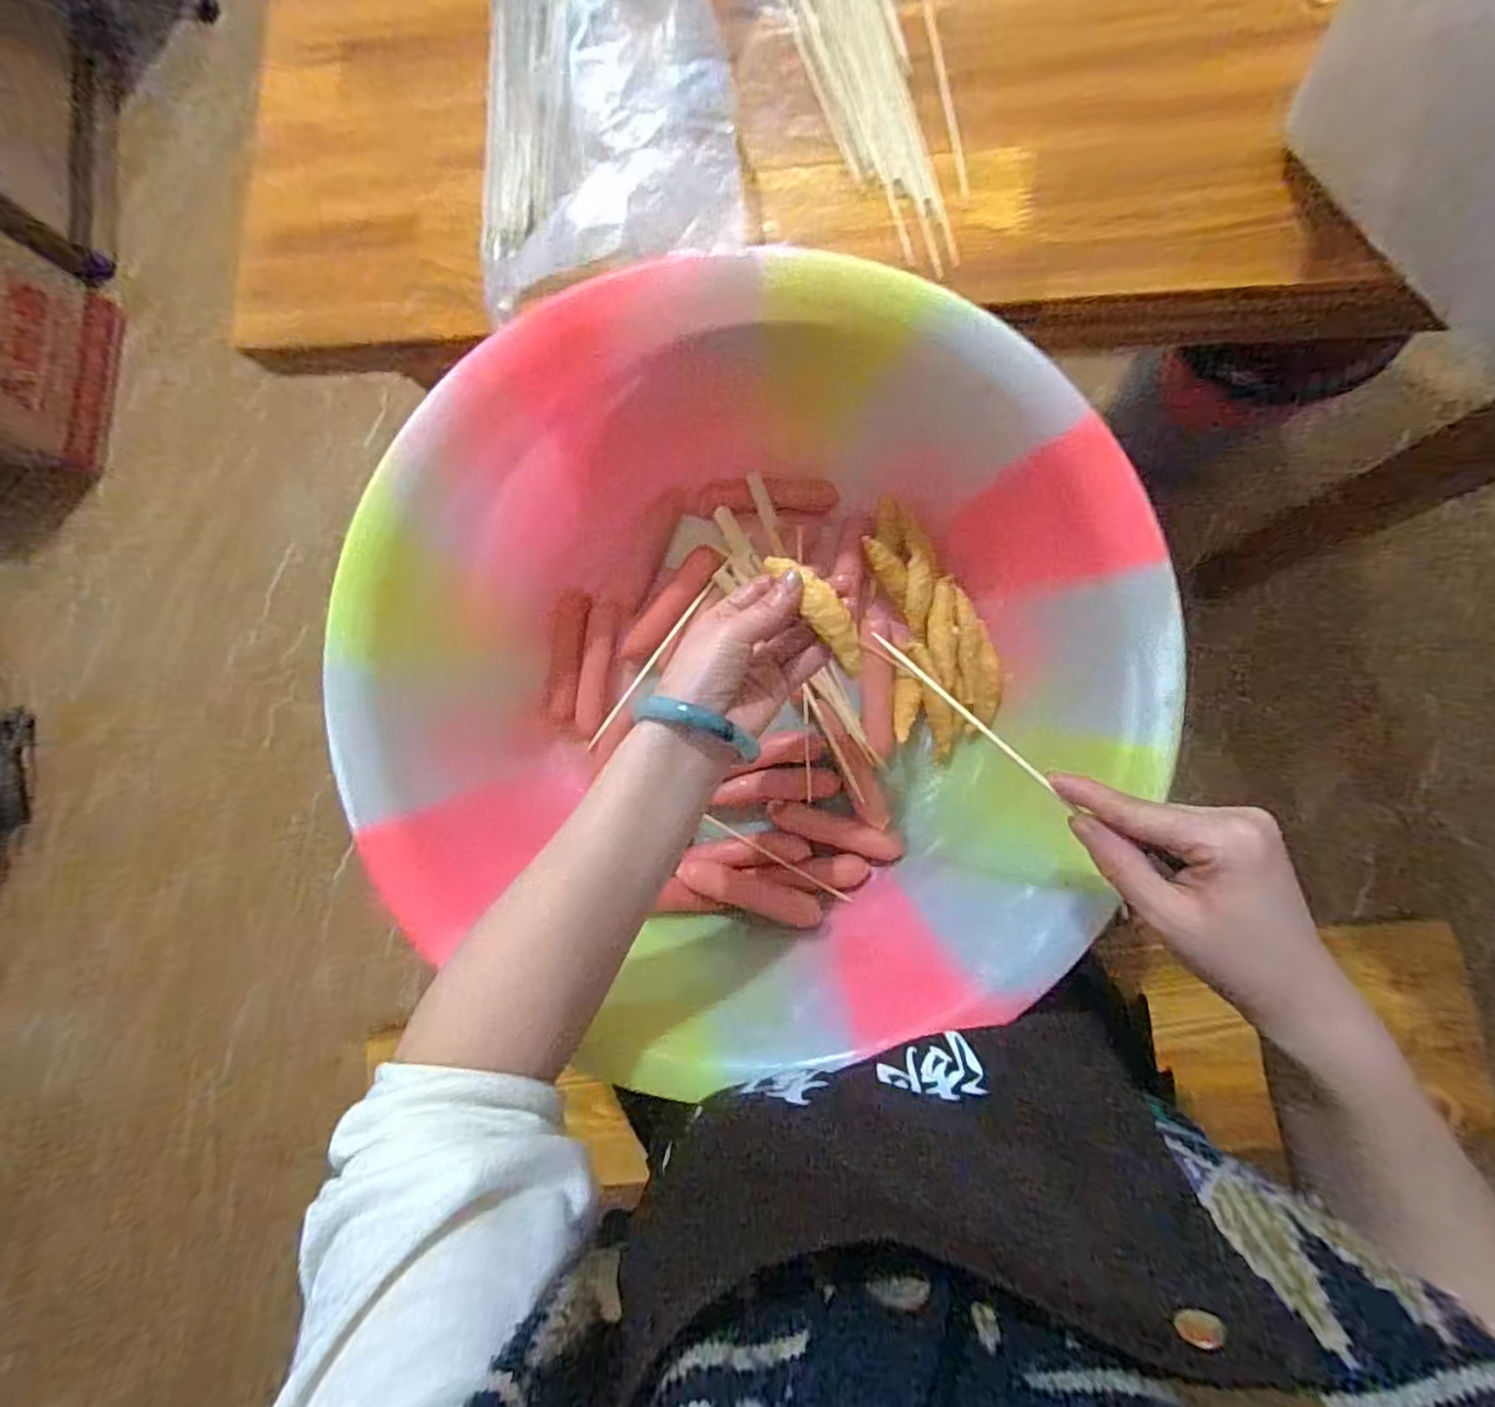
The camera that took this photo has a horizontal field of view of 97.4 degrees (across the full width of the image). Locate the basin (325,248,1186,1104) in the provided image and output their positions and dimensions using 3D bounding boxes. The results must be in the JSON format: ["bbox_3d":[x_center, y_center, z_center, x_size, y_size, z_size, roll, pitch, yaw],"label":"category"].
[{"bbox_3d":[0.022,-0.009,0.412,0.411,0.209,0.410,-1,85,8],"label":"basin"}]

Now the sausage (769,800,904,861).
[{"bbox_3d":[0.066,0.095,0.490,0.099,0.016,0.023,16,87,9],"label":"sausage"}]

